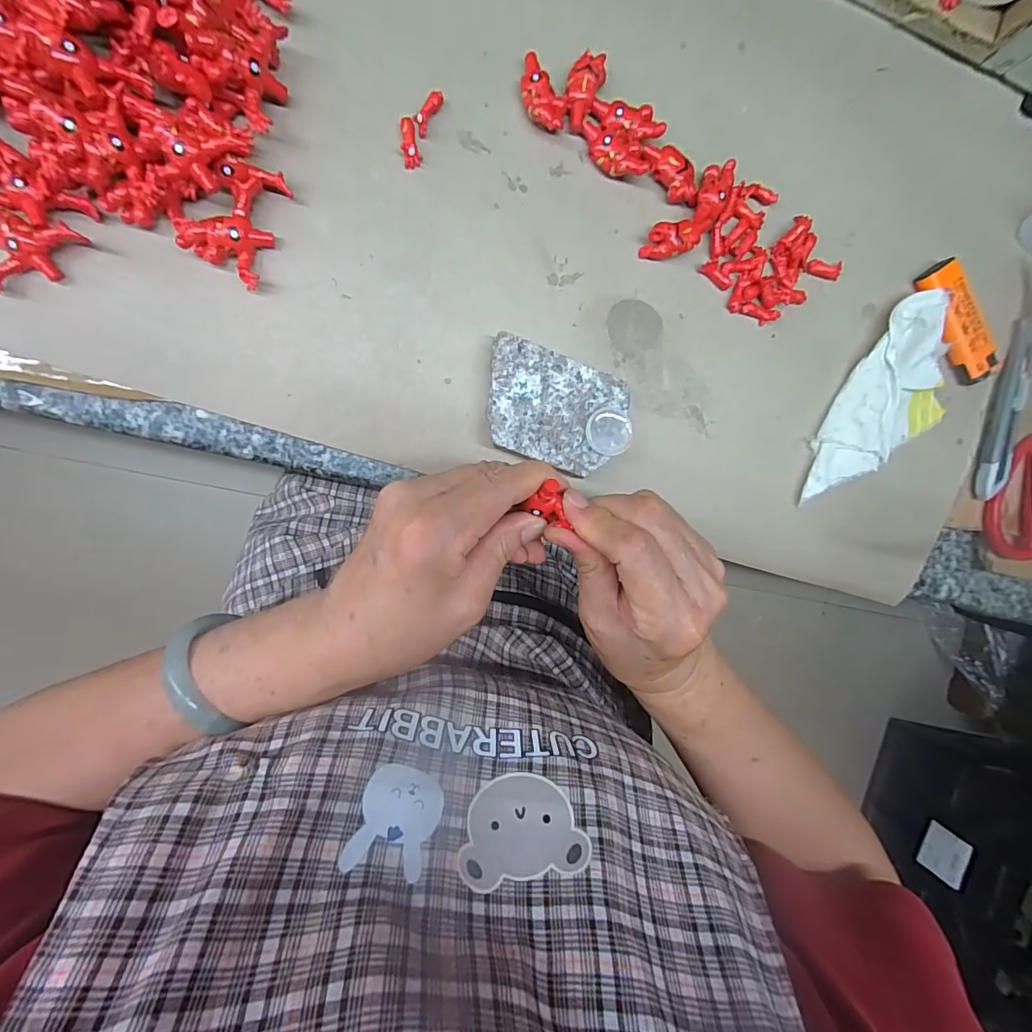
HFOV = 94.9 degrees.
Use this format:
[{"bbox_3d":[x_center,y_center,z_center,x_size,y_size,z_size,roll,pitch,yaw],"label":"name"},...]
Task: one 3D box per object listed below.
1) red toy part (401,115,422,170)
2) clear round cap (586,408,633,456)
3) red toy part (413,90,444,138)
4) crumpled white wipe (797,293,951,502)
[{"bbox_3d":[-0.056,-0.198,0.252,0.009,0.007,0.021,-11,96,-8],"label":"red toy part"},{"bbox_3d":[0.053,-0.048,0.271,0.026,0.005,0.026,-1,93,-9],"label":"clear round cap"},{"bbox_3d":[-0.047,-0.216,0.253,0.008,0.006,0.024,28,90,-10],"label":"red toy part"},{"bbox_3d":[0.245,-0.067,0.308,0.070,0.022,0.143,30,90,-10],"label":"crumpled white wipe"}]

